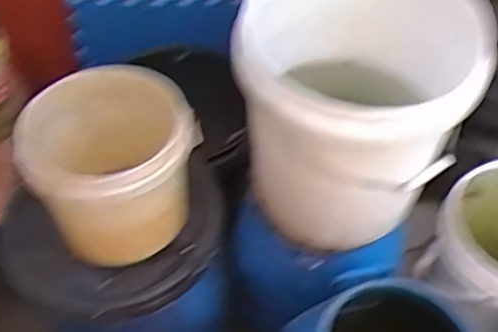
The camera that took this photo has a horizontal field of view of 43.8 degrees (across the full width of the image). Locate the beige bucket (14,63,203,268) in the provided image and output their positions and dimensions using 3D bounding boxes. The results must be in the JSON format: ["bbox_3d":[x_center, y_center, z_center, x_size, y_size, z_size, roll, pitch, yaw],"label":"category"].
[{"bbox_3d":[-0.198,-0.002,0.928,0.238,0.209,0.214,-17,52,-14],"label":"beige bucket"}]

